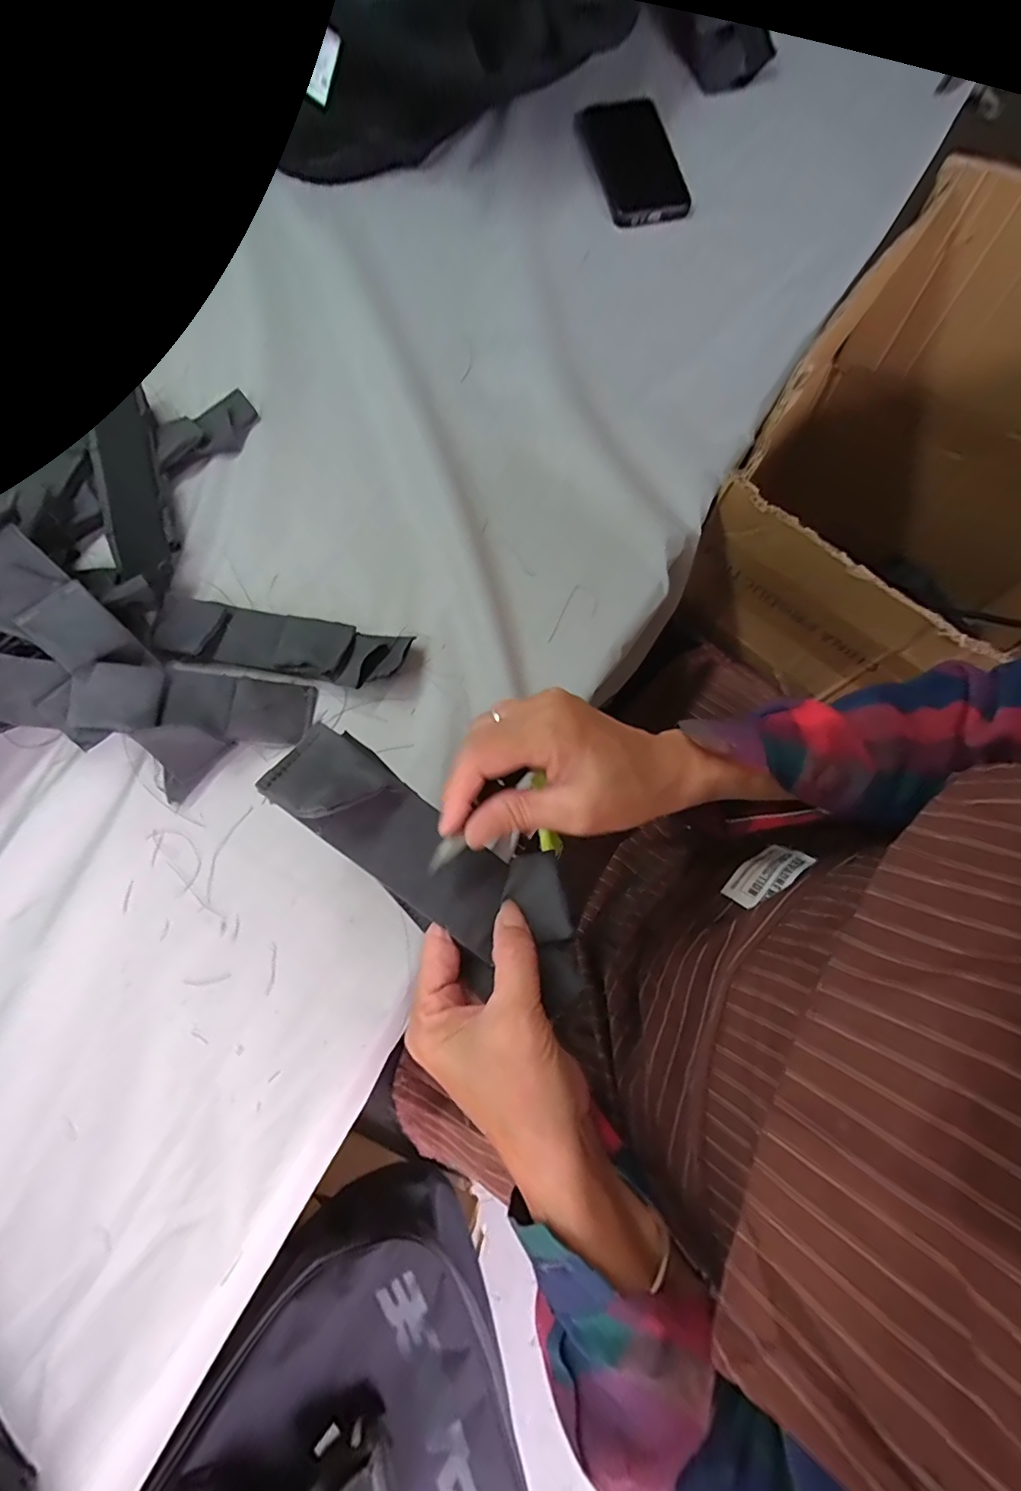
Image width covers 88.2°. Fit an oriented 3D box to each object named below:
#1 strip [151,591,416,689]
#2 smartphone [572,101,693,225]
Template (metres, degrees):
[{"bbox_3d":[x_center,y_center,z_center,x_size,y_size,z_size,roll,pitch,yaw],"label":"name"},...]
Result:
[{"bbox_3d":[-0.173,-0.078,0.392,0.194,0.023,0.049,10,76,5],"label":"strip"},{"bbox_3d":[0.120,-0.576,0.516,0.079,0.010,0.167,-11,75,-1],"label":"smartphone"}]

